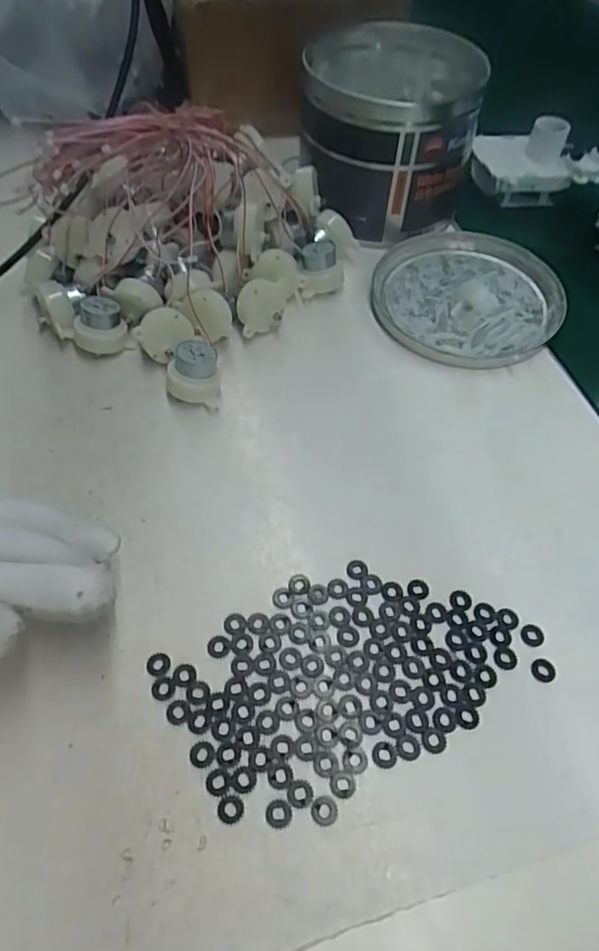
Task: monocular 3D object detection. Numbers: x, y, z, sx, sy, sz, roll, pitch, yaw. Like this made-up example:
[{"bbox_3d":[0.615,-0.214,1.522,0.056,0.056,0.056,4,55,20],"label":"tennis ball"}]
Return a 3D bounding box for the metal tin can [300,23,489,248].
[{"bbox_3d":[0.066,-0.266,0.451,0.125,0.105,0.145,4,56,1],"label":"metal tin can"}]

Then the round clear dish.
[{"bbox_3d":[0.119,-0.130,0.415,0.137,0.013,0.129,1,56,-1],"label":"round clear dish"}]

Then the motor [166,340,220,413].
[{"bbox_3d":[-0.063,-0.057,0.342,0.029,0.032,0.028,-4,56,-5],"label":"motor"}]

